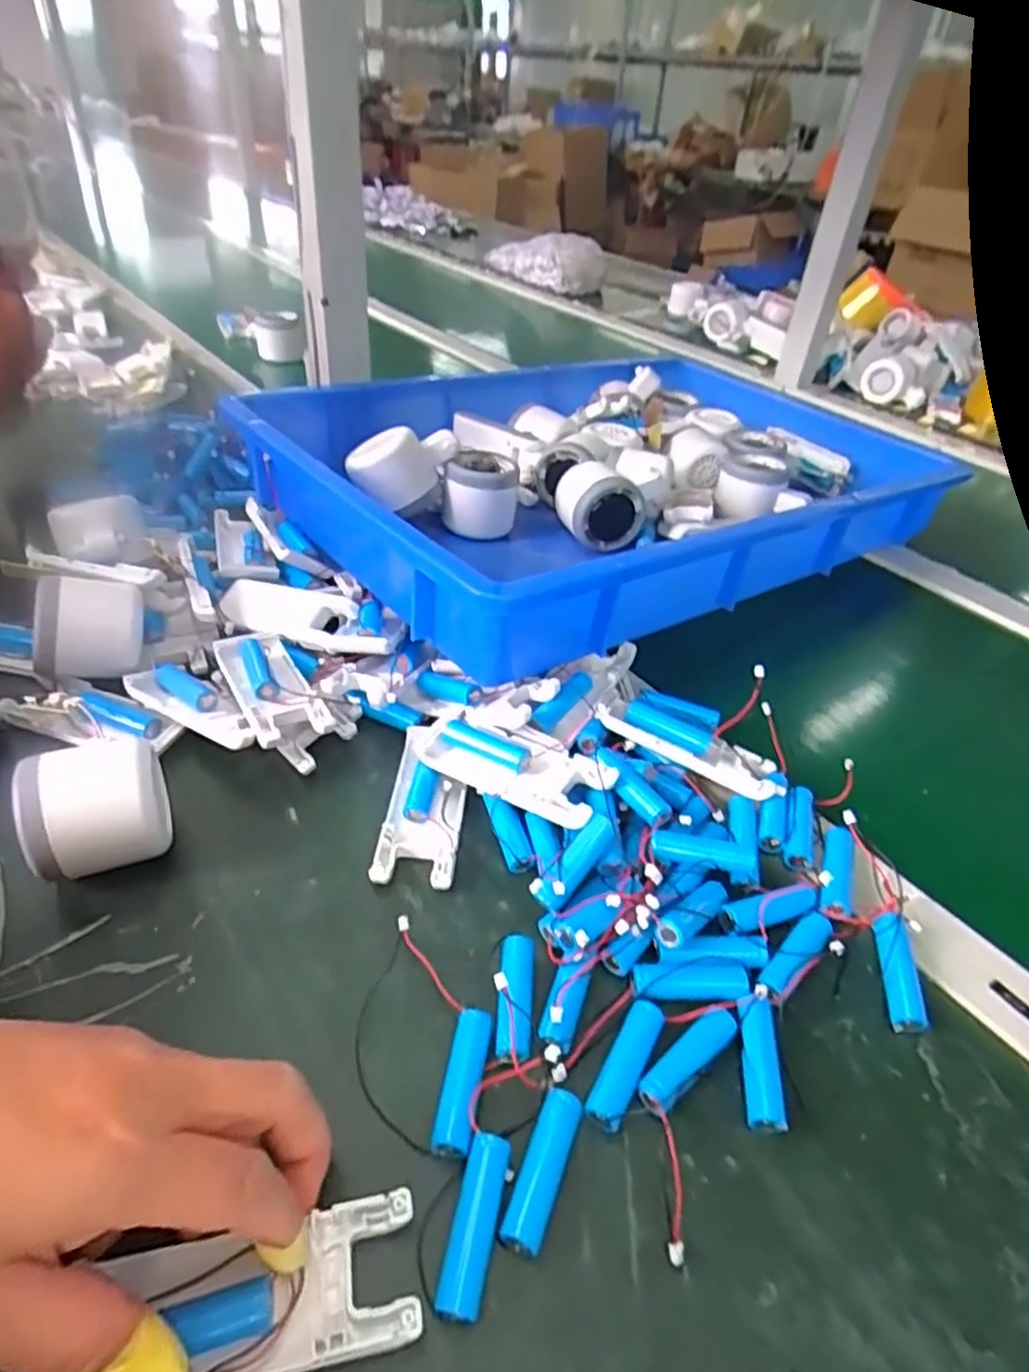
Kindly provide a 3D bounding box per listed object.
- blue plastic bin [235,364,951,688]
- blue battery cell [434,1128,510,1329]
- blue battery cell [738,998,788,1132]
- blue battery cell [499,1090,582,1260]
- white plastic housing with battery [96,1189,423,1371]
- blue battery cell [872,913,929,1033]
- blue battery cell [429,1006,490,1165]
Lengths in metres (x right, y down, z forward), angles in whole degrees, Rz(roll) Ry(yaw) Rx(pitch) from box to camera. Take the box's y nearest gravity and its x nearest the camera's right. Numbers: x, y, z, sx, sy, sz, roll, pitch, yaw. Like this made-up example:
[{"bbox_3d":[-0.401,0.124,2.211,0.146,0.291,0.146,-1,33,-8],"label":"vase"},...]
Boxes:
[{"bbox_3d":[0.083,-0.199,0.613,0.542,0.090,0.382,-24,48,-29],"label":"blue plastic bin"},{"bbox_3d":[-0.013,0.185,0.245,0.015,0.013,0.051,11,41,7],"label":"blue battery cell"},{"bbox_3d":[0.099,0.154,0.292,0.015,0.015,0.046,7,41,1],"label":"blue battery cell"},{"bbox_3d":[0.010,0.176,0.261,0.014,0.014,0.051,19,43,15],"label":"blue battery cell"},{"bbox_3d":[-0.083,0.194,0.225,0.102,0.014,0.040,-3,41,-11],"label":"white plastic housing with battery"},{"bbox_3d":[0.173,0.128,0.321,0.014,0.014,0.049,4,59,-1],"label":"blue battery cell"},{"bbox_3d":[-0.020,0.154,0.279,0.014,0.014,0.051,9,41,4],"label":"blue battery cell"}]

